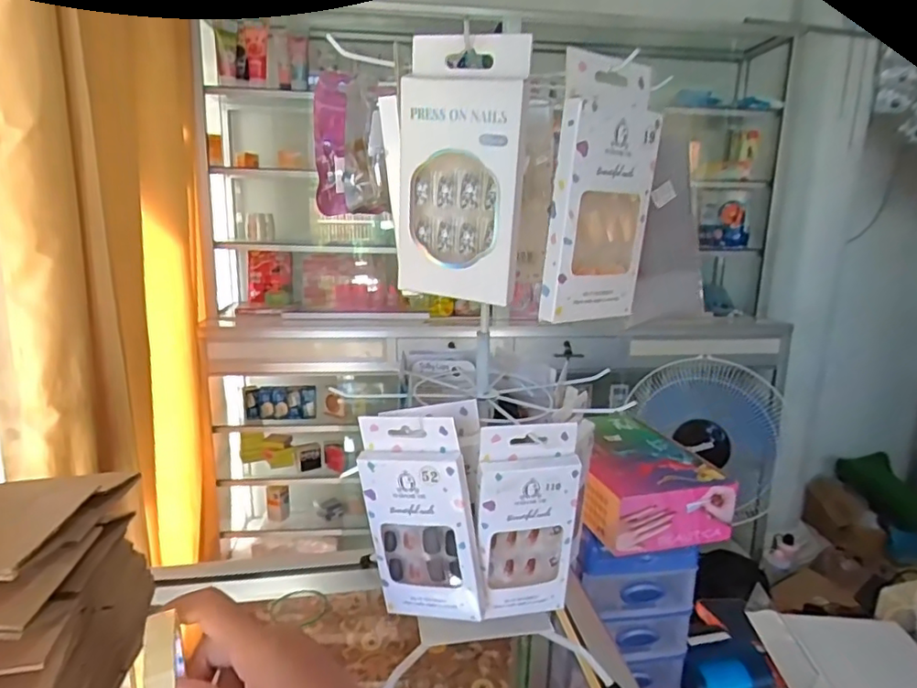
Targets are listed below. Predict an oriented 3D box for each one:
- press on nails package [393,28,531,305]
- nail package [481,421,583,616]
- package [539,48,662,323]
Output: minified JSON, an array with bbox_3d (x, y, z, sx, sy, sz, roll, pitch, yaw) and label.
[{"bbox_3d":[-0.002,-0.095,0.322,0.077,0.136,0.014,7,15,22],"label":"press on nails package"},{"bbox_3d":[0.047,0.122,0.401,0.068,0.137,0.012,-2,14,-13],"label":"nail package"},{"bbox_3d":[0.081,-0.086,0.333,0.069,0.139,0.019,-10,17,-37],"label":"package"}]

